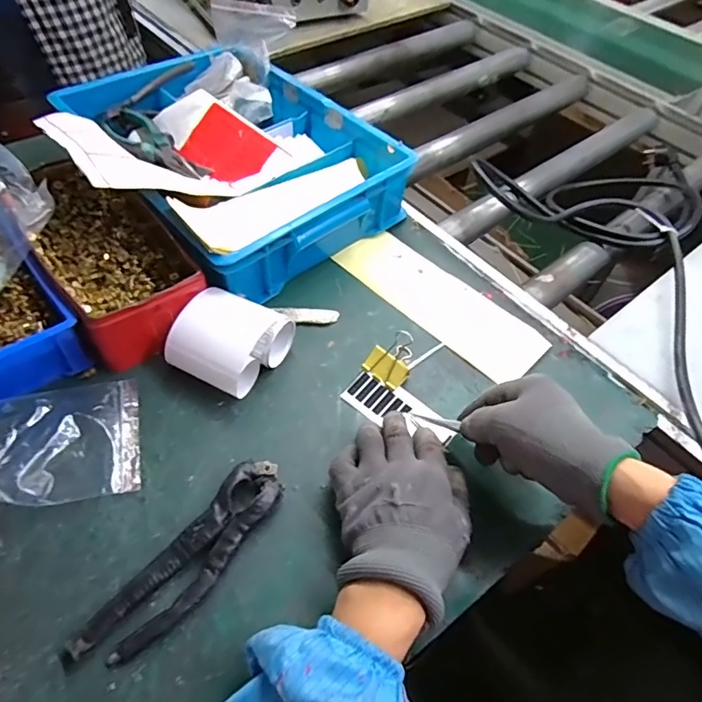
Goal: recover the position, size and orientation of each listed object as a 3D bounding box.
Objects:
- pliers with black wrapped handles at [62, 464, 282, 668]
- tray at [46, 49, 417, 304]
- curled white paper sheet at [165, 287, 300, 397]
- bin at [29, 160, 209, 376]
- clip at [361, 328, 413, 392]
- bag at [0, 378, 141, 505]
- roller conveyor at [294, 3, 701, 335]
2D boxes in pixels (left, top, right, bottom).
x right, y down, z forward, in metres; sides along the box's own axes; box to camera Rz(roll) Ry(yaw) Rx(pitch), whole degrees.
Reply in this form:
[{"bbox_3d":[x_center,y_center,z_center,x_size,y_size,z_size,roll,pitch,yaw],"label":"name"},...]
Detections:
[{"bbox_3d":[-0.114,0.150,0.362,0.047,0.018,0.171,34,58,19],"label":"pliers with black wrapped handles"},{"bbox_3d":[-0.148,-0.237,0.606,0.284,0.096,0.381,-33,63,-26],"label":"tray"},{"bbox_3d":[-0.110,-0.011,0.464,0.087,0.056,0.091,25,55,13],"label":"curled white paper sheet"},{"bbox_3d":[-0.253,-0.106,0.509,0.116,0.054,0.259,-30,61,-24],"label":"bin"},{"bbox_3d":[0.046,0.006,0.488,0.040,0.021,0.062,36,58,20],"label":"clip"},{"bbox_3d":[-0.253,0.071,0.401,0.151,0.032,0.108,-9,55,-12],"label":"bag"},{"bbox_3d":[0.253,-0.419,0.876,0.603,0.091,0.748,-31,62,-25],"label":"roller conveyor"}]

